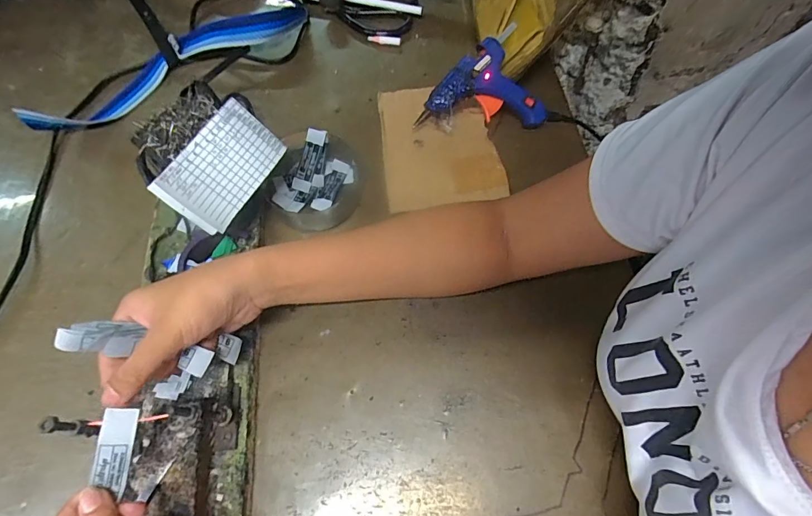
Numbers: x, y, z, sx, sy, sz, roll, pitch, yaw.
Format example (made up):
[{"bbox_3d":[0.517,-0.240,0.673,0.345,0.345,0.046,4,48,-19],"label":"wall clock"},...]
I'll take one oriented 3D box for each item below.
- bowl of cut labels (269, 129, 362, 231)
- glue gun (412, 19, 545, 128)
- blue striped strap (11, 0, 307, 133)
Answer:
[{"bbox_3d":[-0.095,-0.082,0.421,0.093,0.039,0.097,-1,66,1],"label":"bowl of cut labels"},{"bbox_3d":[0.084,-0.197,0.444,0.138,0.029,0.099,-1,103,-4],"label":"glue gun"},{"bbox_3d":[-0.280,-0.244,0.499,0.343,0.043,0.080,-33,69,-13],"label":"blue striped strap"}]

